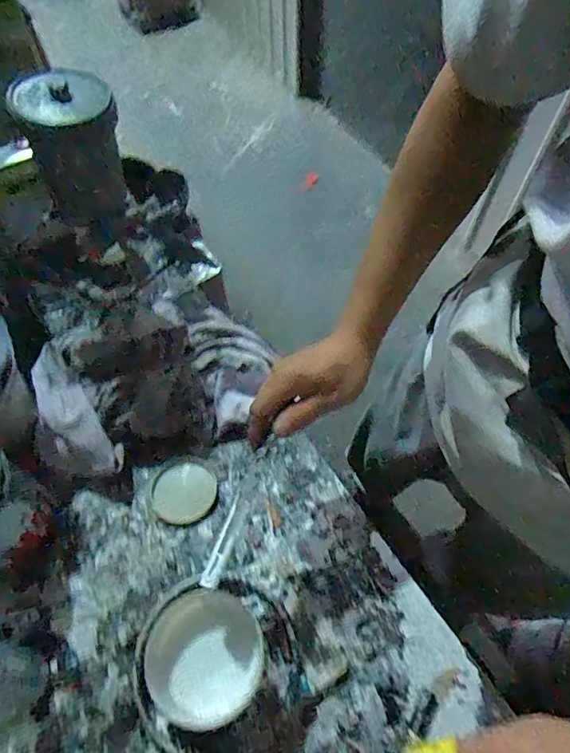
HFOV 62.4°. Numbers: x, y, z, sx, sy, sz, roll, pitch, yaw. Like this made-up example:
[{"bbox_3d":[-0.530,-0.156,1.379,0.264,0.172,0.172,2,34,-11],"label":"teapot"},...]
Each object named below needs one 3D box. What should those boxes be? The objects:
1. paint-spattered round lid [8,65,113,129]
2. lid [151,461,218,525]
[{"bbox_3d":[-0.226,-0.279,0.465,0.090,0.014,0.092,-1,62,1],"label":"paint-spattered round lid"},{"bbox_3d":[-0.124,0.144,0.583,0.078,0.008,0.072,-1,62,1],"label":"lid"}]

